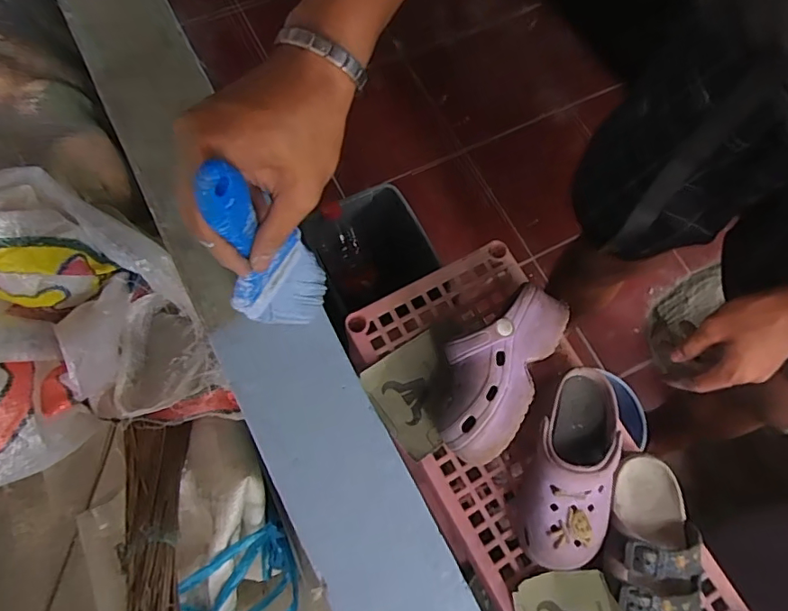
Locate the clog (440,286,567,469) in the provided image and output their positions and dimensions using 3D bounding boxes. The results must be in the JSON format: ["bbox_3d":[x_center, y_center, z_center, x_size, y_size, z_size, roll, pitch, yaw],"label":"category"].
[{"bbox_3d":[0.101,0.063,0.526,0.093,0.084,0.193,28,72,5],"label":"clog"}]

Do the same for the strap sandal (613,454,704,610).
[{"bbox_3d":[0.251,0.241,0.483,0.085,0.048,0.189,2,72,-3],"label":"strap sandal"}]

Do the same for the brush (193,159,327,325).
[{"bbox_3d":[-0.083,-0.030,0.340,0.031,0.217,0.072,31,79,8],"label":"brush"}]

